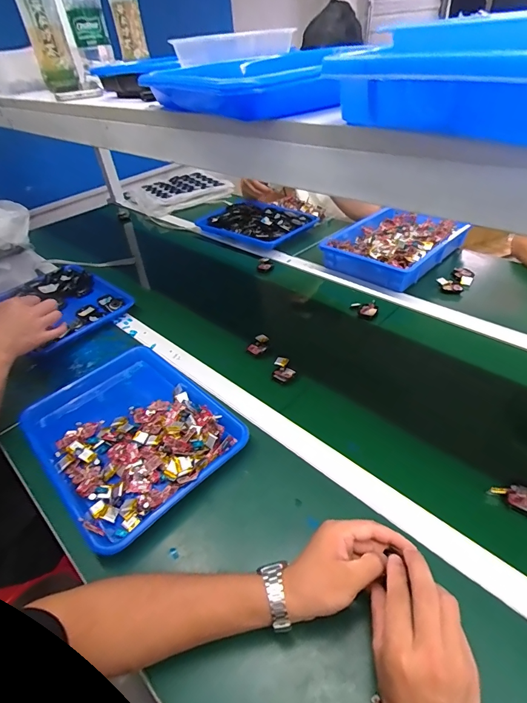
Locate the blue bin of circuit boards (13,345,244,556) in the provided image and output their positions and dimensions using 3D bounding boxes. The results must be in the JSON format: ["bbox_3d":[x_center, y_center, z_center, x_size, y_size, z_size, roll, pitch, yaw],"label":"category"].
[{"bbox_3d":[-0.215,0.131,0.620,0.263,0.061,0.340,-36,48,-30],"label":"blue bin of circuit boards"}]

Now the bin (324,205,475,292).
[{"bbox_3d":[0.344,-0.285,0.989,0.257,0.064,0.346,30,52,35],"label":"bin"}]

